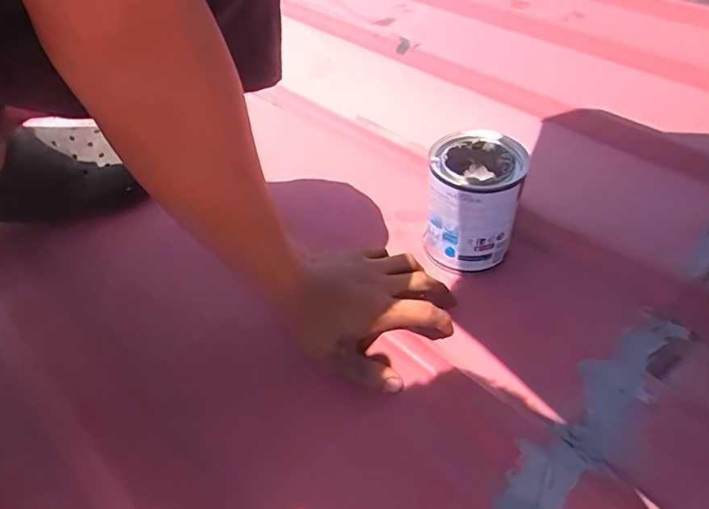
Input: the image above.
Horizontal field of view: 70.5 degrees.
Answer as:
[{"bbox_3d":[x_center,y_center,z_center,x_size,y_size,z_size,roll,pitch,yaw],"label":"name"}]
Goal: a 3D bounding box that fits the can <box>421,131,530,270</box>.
[{"bbox_3d":[0.105,-0.046,0.464,0.078,0.112,0.082,0,49,-1],"label":"can"}]

